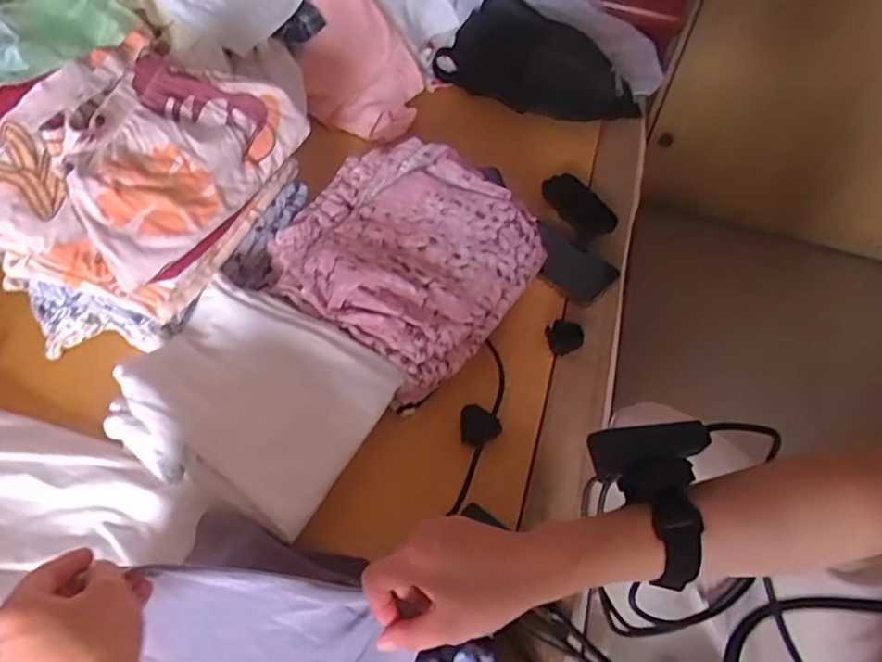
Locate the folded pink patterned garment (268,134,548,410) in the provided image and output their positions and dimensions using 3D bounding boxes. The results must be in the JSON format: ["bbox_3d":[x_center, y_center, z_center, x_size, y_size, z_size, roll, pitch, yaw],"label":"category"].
[{"bbox_3d":[-0.036,-0.086,0.656,0.242,0.077,0.246,35,56,19],"label":"folded pink patterned garment"}]

